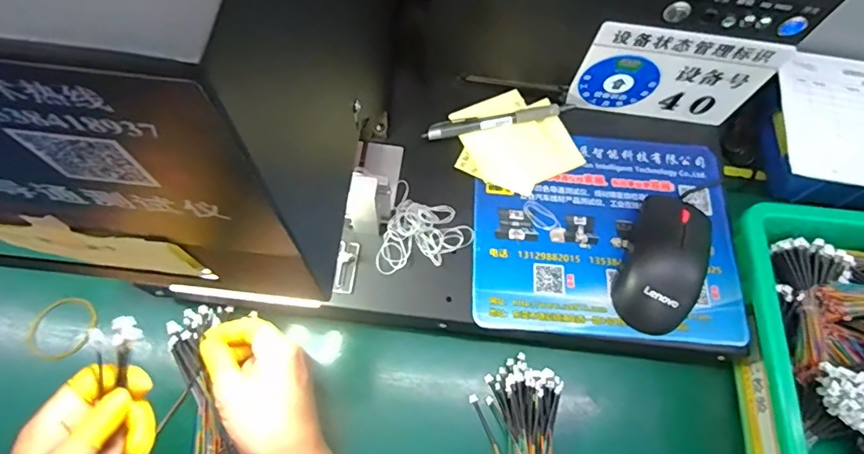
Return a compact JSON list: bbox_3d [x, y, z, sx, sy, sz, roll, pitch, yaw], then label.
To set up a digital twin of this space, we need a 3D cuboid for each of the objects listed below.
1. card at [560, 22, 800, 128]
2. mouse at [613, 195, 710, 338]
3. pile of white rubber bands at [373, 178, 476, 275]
[{"bbox_3d":[0.200,-0.124,0.414,0.147,0.099,0.010,6,69,-2],"label":"card"},{"bbox_3d":[0.183,0.026,0.381,0.055,0.033,0.106,22,69,4],"label":"mouse"},{"bbox_3d":[-0.005,0.008,0.392,0.066,0.014,0.074,22,67,7],"label":"pile of white rubber bands"}]

